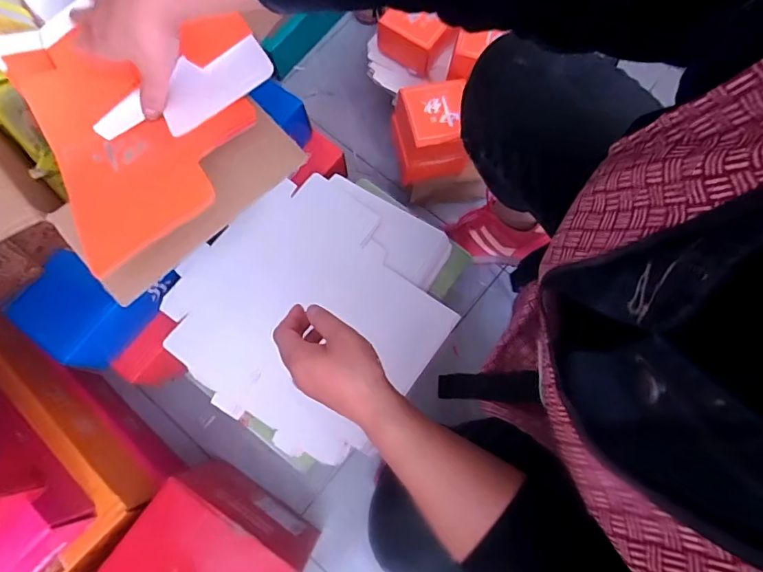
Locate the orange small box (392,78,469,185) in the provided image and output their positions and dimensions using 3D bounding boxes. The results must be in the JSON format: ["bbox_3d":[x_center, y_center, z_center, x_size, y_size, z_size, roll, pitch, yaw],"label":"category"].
[{"bbox_3d":[0.082,-0.249,0.770,0.115,0.116,0.118,-11,76,-3],"label":"orange small box"}]

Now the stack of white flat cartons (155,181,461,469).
[{"bbox_3d":[-0.084,0.020,0.636,0.323,0.041,0.352,34,78,8],"label":"stack of white flat cartons"}]

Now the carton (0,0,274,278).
[{"bbox_3d":[-0.219,-0.191,0.419,0.203,0.039,0.338,-35,72,-1],"label":"carton"}]

